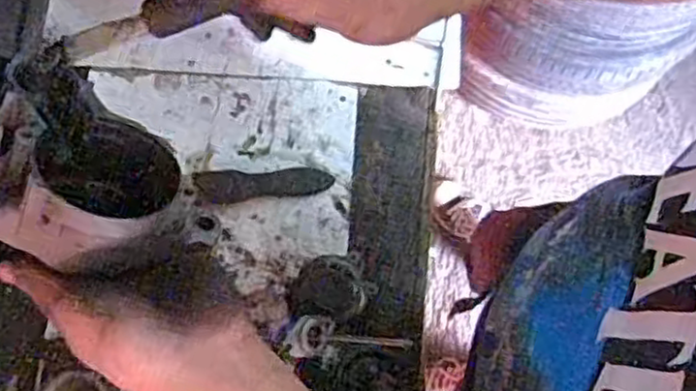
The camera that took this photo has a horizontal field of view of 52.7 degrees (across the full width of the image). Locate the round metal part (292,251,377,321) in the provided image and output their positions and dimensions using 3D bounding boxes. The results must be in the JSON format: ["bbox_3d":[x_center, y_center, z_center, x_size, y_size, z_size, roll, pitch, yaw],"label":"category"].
[{"bbox_3d":[-0.020,0.110,0.840,0.100,0.029,0.089,-5,59,-19],"label":"round metal part"}]

